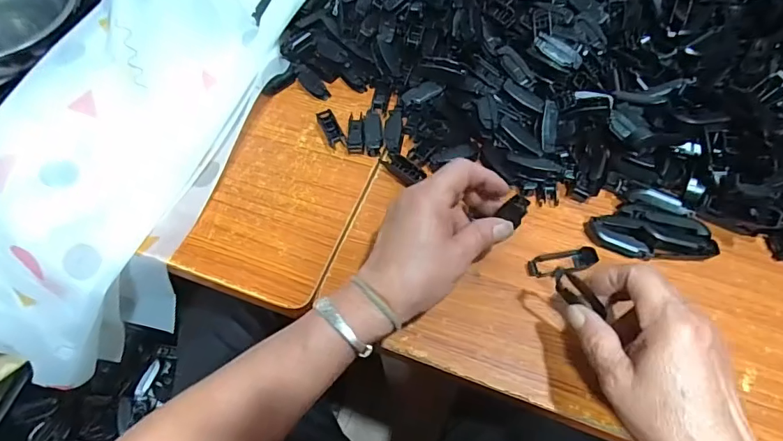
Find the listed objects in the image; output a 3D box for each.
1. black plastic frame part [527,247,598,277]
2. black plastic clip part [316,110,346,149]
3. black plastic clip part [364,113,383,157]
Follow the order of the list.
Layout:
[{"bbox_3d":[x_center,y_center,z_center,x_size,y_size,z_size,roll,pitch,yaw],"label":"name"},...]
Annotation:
[{"bbox_3d":[0.146,0.035,0.391,0.058,0.008,0.020,-13,61,-5],"label":"black plastic frame part"},{"bbox_3d":[-0.061,-0.092,0.468,0.016,0.015,0.043,-24,63,-11],"label":"black plastic clip part"},{"bbox_3d":[-0.018,-0.088,0.459,0.018,0.009,0.046,-5,61,-1],"label":"black plastic clip part"}]

